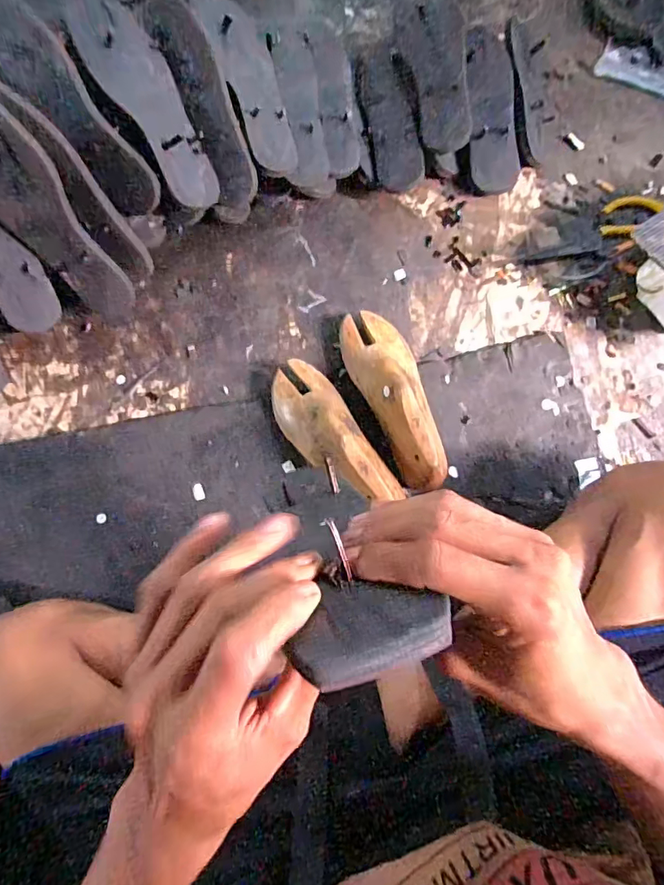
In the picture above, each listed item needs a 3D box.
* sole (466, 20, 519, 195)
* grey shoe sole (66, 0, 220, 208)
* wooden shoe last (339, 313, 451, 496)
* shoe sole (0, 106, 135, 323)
[{"bbox_3d":[0.221,-0.467,0.667,0.076,0.043,0.220,-5,91,0],"label":"sole"},{"bbox_3d":[-0.209,-0.392,0.561,0.075,0.019,0.231,-33,110,-7],"label":"grey shoe sole"},{"bbox_3d":[0.080,-0.061,0.565,0.079,0.084,0.231,-23,78,-5],"label":"wooden shoe last"},{"bbox_3d":[-0.318,-0.246,0.548,0.077,0.248,0.028,-36,41,-7],"label":"shoe sole"}]

